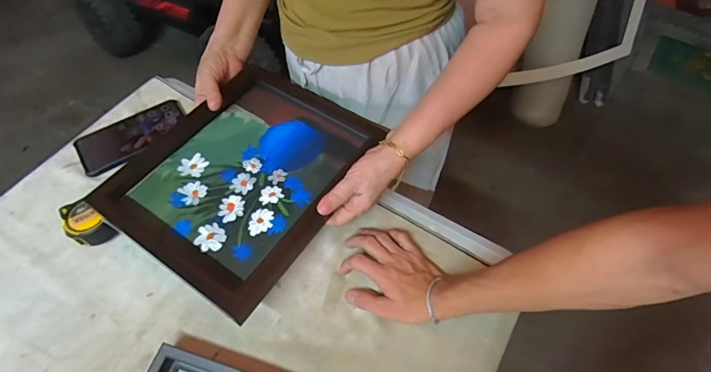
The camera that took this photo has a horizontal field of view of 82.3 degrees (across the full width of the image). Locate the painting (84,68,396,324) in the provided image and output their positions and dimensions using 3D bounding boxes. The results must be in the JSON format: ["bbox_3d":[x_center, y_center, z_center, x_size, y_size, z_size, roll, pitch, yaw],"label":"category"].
[{"bbox_3d":[-0.147,-0.027,0.546,0.271,0.038,0.313,31,61,17],"label":"painting"}]

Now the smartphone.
[{"bbox_3d":[-0.352,-0.082,0.646,0.167,0.012,0.083,-36,65,-22],"label":"smartphone"}]

